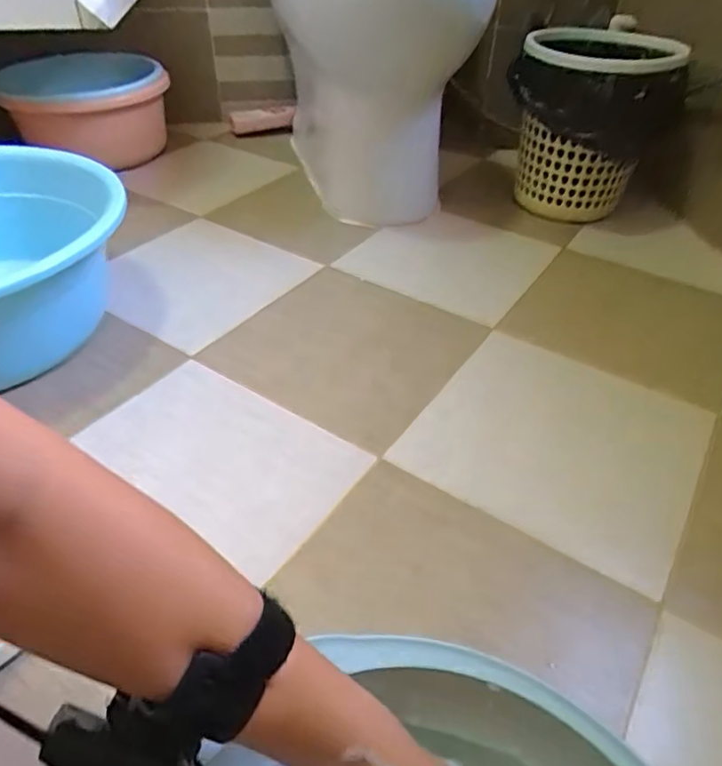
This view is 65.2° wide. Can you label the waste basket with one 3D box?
[{"bbox_3d":[0.409,-0.457,1.041,0.257,0.300,0.239,17,43,17],"label":"waste basket"}]

